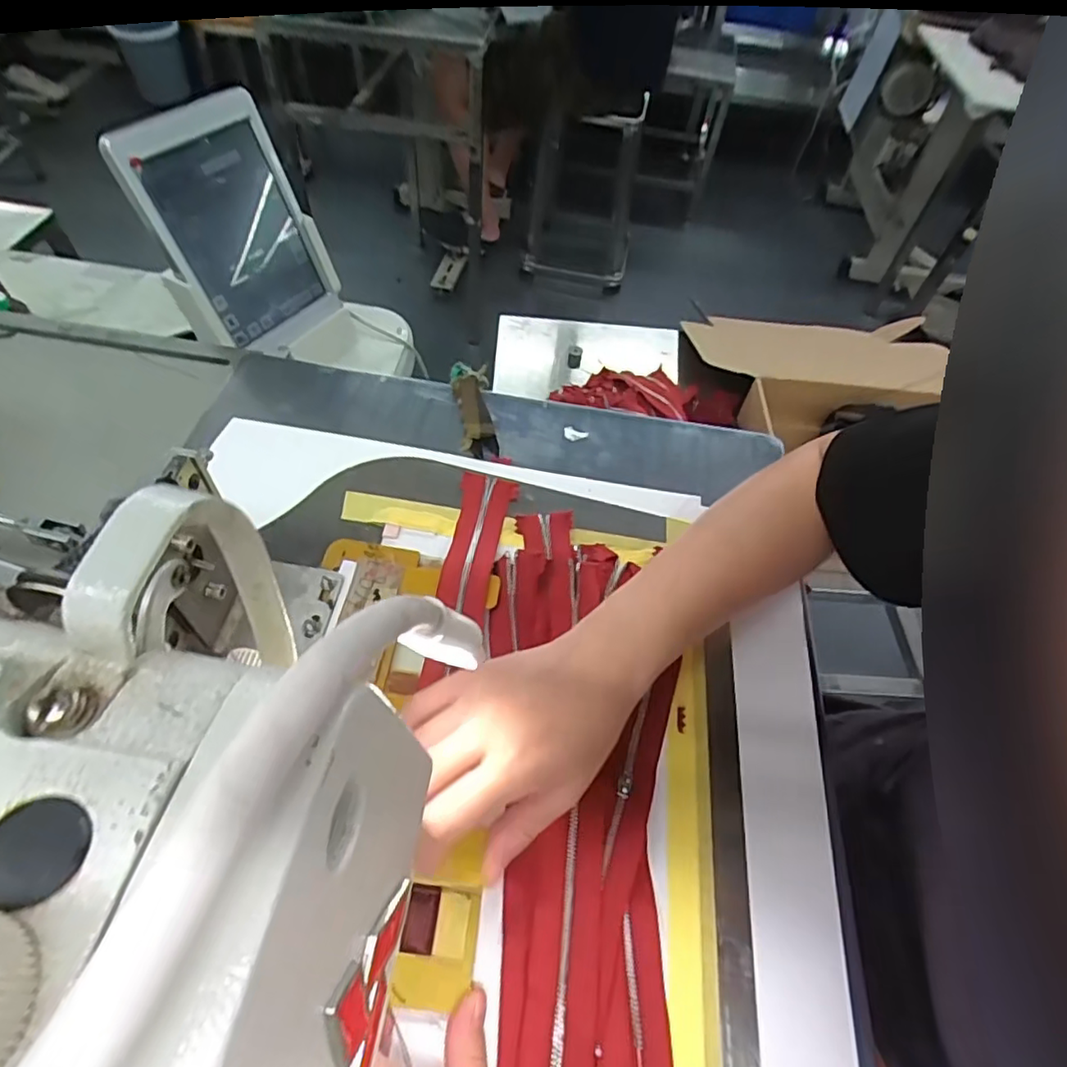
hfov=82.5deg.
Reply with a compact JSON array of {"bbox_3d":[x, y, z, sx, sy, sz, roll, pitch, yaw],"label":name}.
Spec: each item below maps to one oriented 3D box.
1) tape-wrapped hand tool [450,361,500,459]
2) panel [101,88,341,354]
[{"bbox_3d":[-0.049,-0.106,0.499,0.031,0.013,0.109,-3,55,-8],"label":"tape-wrapped hand tool"},{"bbox_3d":[-0.291,-0.295,0.600,0.029,0.207,0.155,14,49,30],"label":"panel"}]

